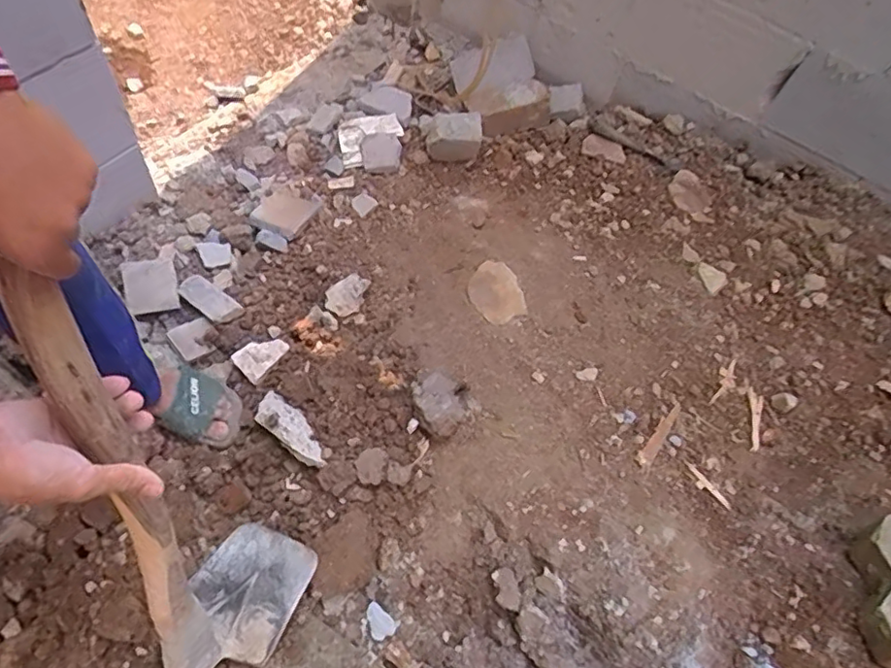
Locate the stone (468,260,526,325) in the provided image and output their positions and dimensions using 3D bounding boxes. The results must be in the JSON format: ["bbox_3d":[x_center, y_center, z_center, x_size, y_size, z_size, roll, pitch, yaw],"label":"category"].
[{"bbox_3d":[0.094,-0.081,1.110,0.093,0.011,0.138,-24,59,-2],"label":"stone"}]

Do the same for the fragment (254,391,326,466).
[{"bbox_3d":[-0.257,0.154,0.970,0.158,0.050,0.061,37,61,13],"label":"fragment"}]

